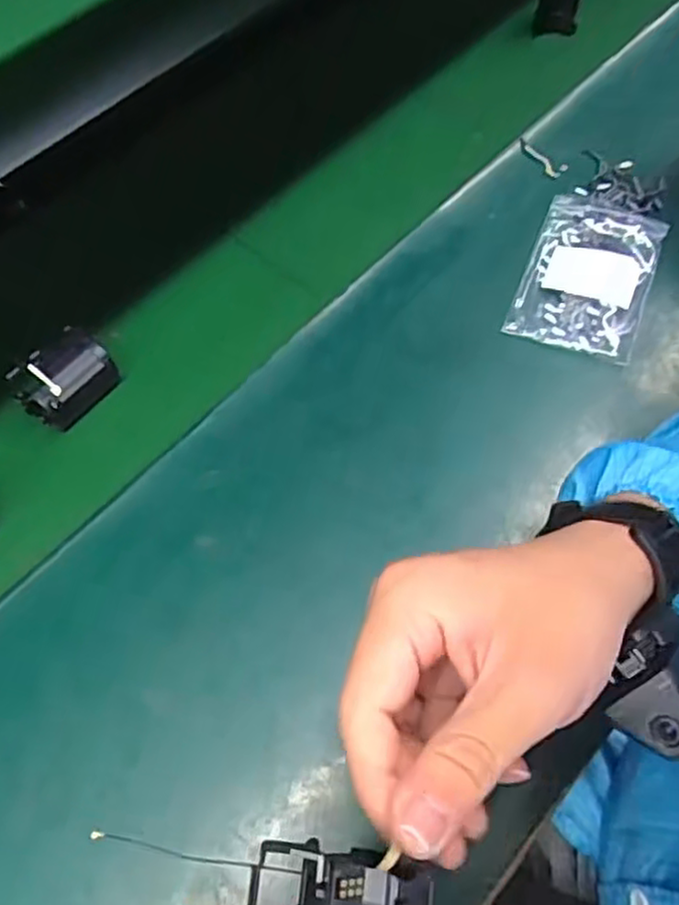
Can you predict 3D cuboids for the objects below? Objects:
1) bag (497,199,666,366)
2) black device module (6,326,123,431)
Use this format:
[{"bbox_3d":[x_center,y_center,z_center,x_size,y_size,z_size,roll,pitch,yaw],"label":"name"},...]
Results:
[{"bbox_3d":[0.205,-0.147,0.575,0.099,0.034,0.146,20,64,12],"label":"bag"},{"bbox_3d":[-0.212,-0.058,0.536,0.045,0.050,0.070,34,66,17],"label":"black device module"}]

